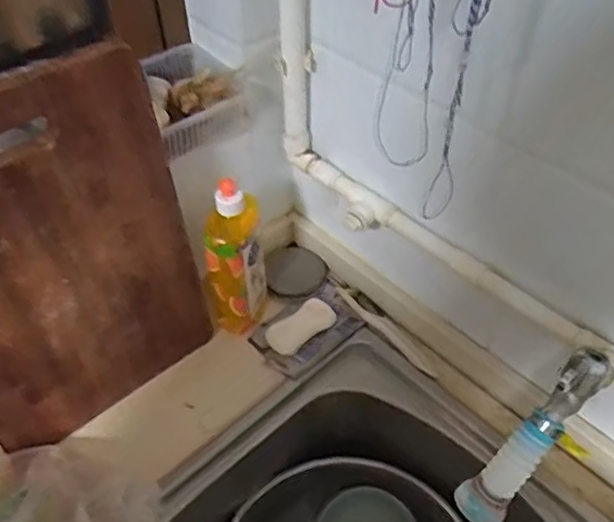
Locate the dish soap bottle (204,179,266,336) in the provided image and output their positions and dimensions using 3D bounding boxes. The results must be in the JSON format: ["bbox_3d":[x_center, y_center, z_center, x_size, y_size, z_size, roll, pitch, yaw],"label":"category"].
[{"bbox_3d":[-0.082,0.006,0.717,0.063,0.210,0.054,-7,48,-6],"label":"dish soap bottle"}]

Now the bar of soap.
[{"bbox_3d":[-0.007,0.080,0.761,0.083,0.024,0.036,-34,53,-4],"label":"bar of soap"}]

